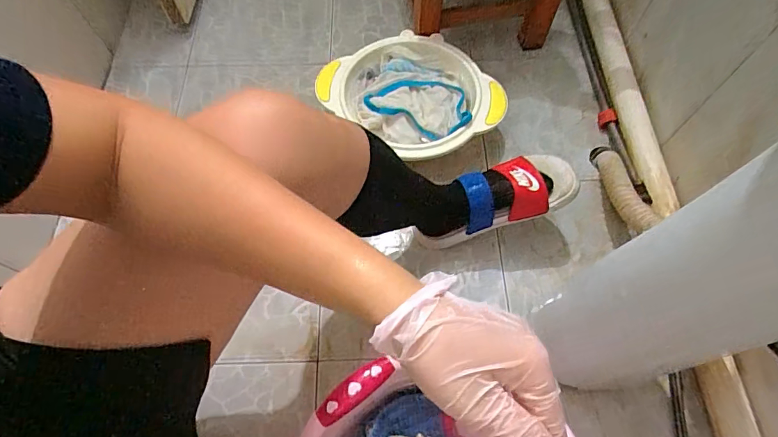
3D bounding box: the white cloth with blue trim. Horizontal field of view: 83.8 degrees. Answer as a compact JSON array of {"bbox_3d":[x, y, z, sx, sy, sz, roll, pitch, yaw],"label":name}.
[{"bbox_3d":[0.045,-0.210,0.797,0.211,0.039,0.171,20,66,10],"label":"white cloth with blue trim"}]

